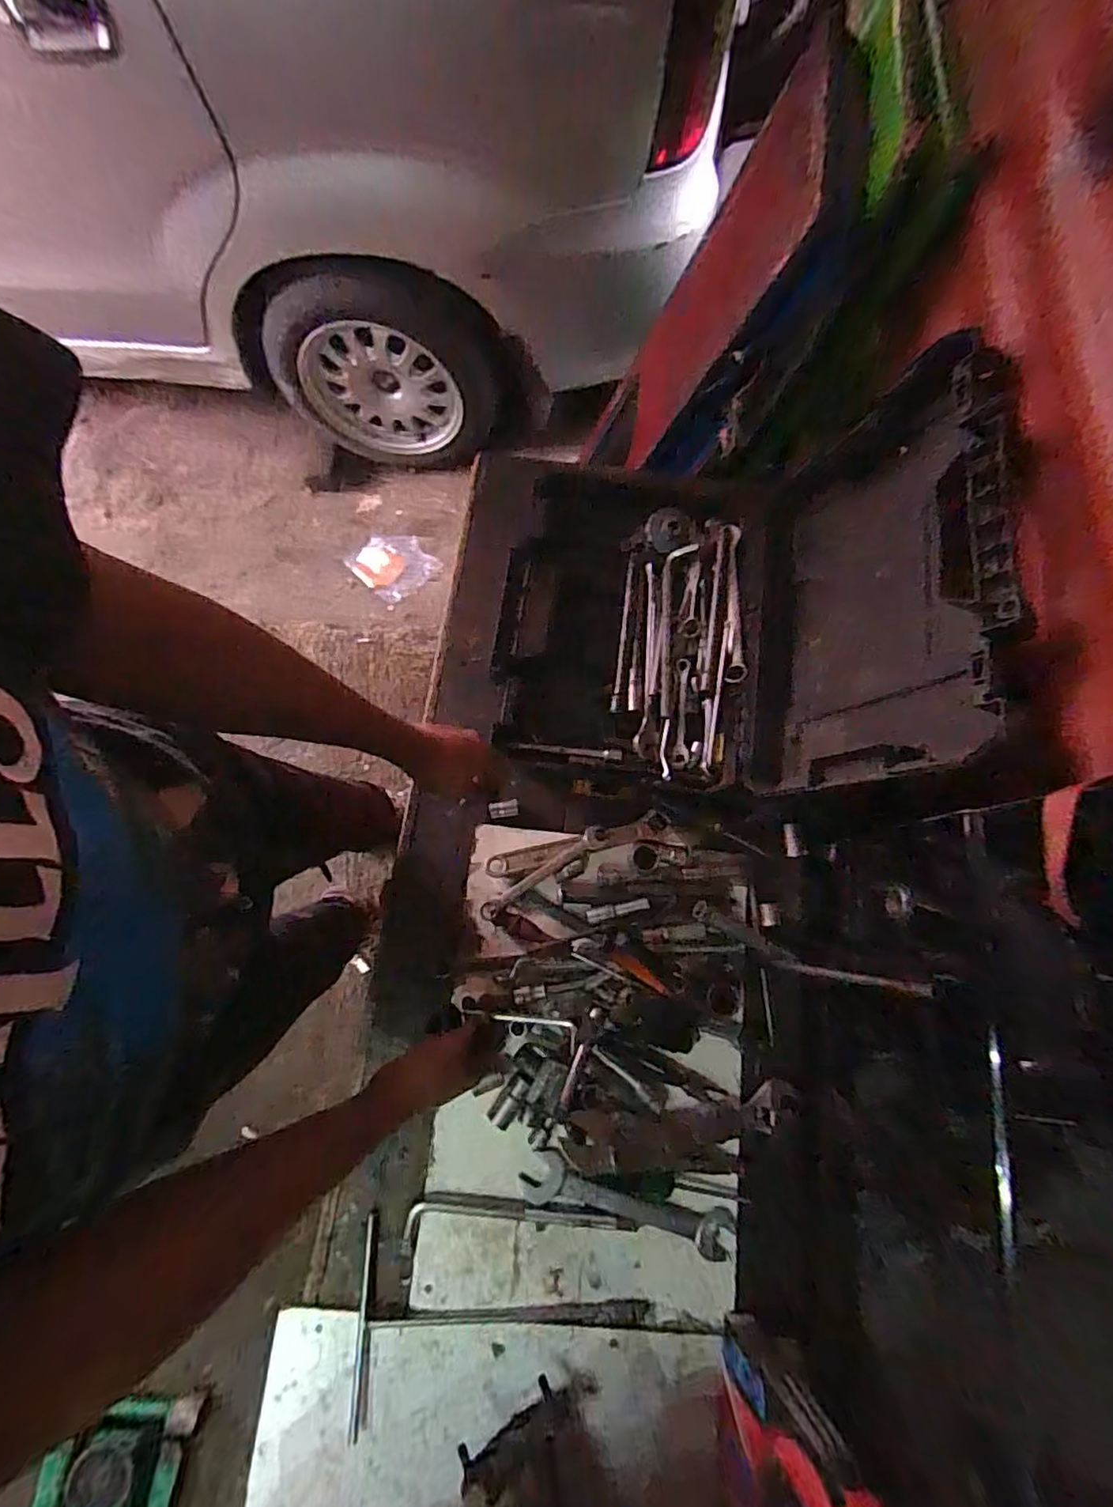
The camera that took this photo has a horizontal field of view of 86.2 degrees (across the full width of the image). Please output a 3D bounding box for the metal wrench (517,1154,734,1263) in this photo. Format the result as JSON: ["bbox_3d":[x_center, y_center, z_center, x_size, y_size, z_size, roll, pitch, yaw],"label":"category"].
[{"bbox_3d":[0.083,0.521,0.686,0.248,0.016,0.051,18,76,-2],"label":"metal wrench"}]

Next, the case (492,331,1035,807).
[{"bbox_3d":[0.185,-0.181,0.704,0.500,0.303,0.442,7,77,-2],"label":"case"}]

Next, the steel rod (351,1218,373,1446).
[{"bbox_3d":[-0.209,0.612,0.639,0.008,0.005,0.205,2,76,-6],"label":"steel rod"}]

